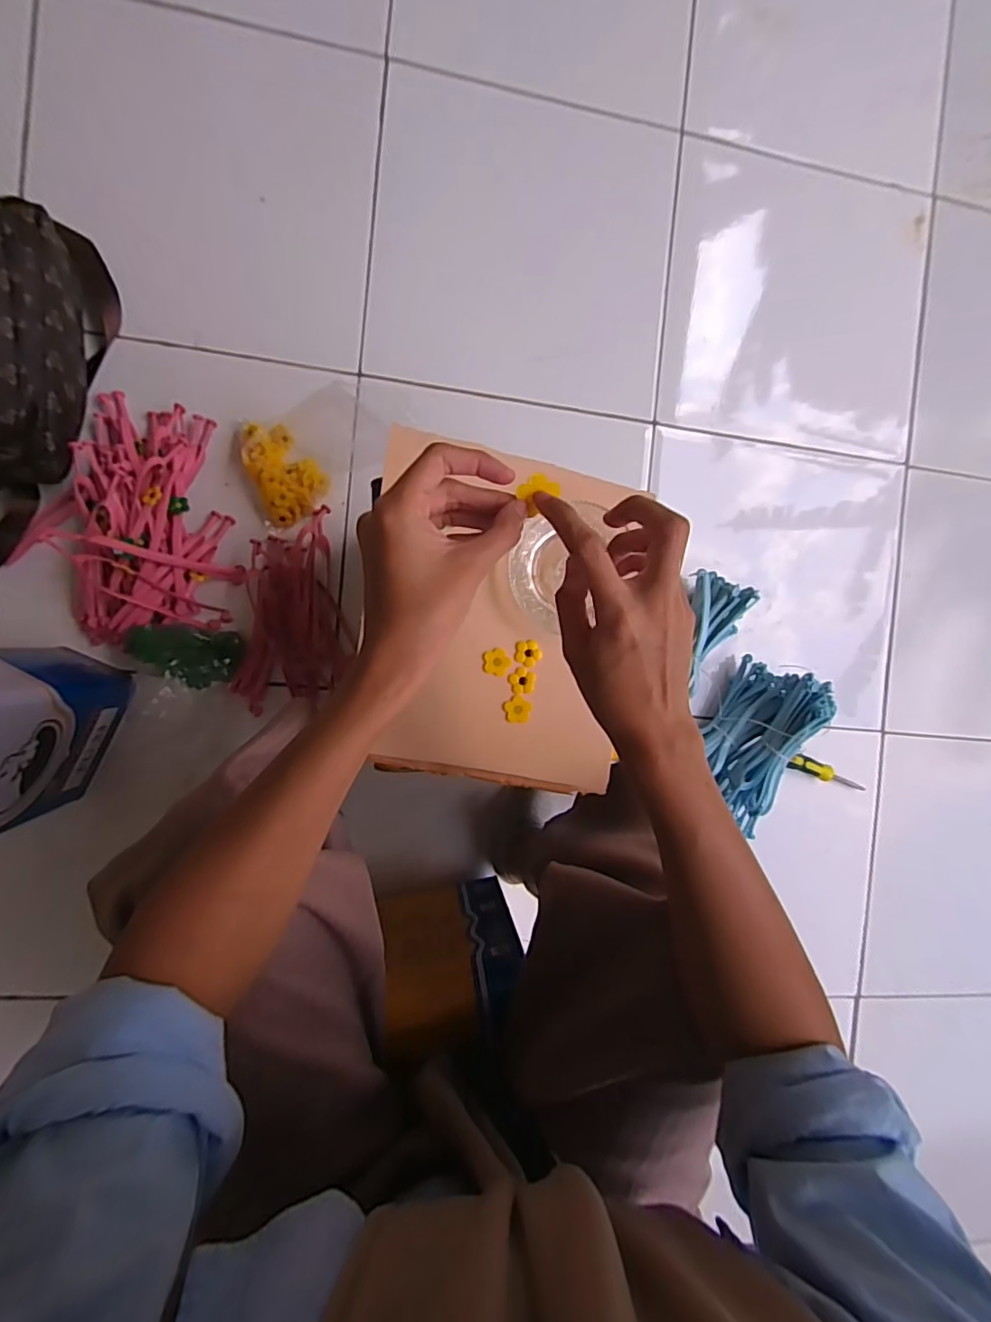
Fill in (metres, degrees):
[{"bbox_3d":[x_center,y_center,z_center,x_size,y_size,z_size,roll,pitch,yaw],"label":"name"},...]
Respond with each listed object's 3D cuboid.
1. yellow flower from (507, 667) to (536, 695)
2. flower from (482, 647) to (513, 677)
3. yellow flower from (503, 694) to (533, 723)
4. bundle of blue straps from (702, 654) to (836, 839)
[{"bbox_3d":[0.023,0.018,0.491,0.023,0.004,0.024,-1,91,-8],"label":"yellow flower"},{"bbox_3d":[0.001,0.001,0.488,0.025,0.004,0.024,0,91,-8],"label":"flower"},{"bbox_3d":[0.020,0.044,0.496,0.024,0.004,0.024,0,91,-8],"label":"yellow flower"},{"bbox_3d":[0.340,0.107,0.718,0.100,0.096,0.207,25,87,-8],"label":"bundle of blue straps"}]

